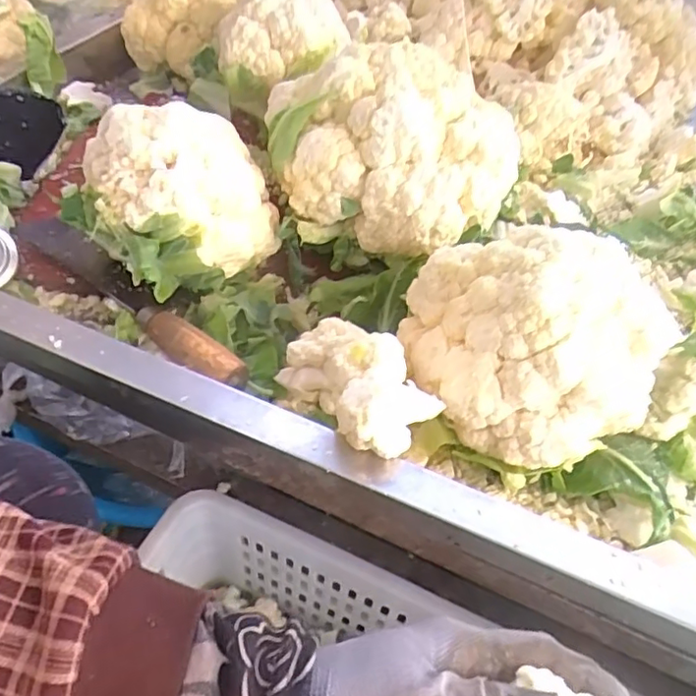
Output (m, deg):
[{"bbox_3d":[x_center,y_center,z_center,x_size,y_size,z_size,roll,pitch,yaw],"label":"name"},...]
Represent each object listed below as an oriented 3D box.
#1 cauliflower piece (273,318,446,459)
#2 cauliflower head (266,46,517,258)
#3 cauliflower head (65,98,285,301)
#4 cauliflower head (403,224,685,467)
[{"bbox_3d":[0.004,0.027,0.422,0.065,0.075,0.129,-22,32,-23],"label":"cauliflower piece"},{"bbox_3d":[0.044,-0.165,0.508,0.171,0.113,0.158,-32,59,-29],"label":"cauliflower head"},{"bbox_3d":[-0.134,-0.122,0.485,0.140,0.113,0.127,-34,60,-31],"label":"cauliflower head"},{"bbox_3d":[0.126,0.004,0.412,0.168,0.123,0.123,7,48,-1],"label":"cauliflower head"}]

